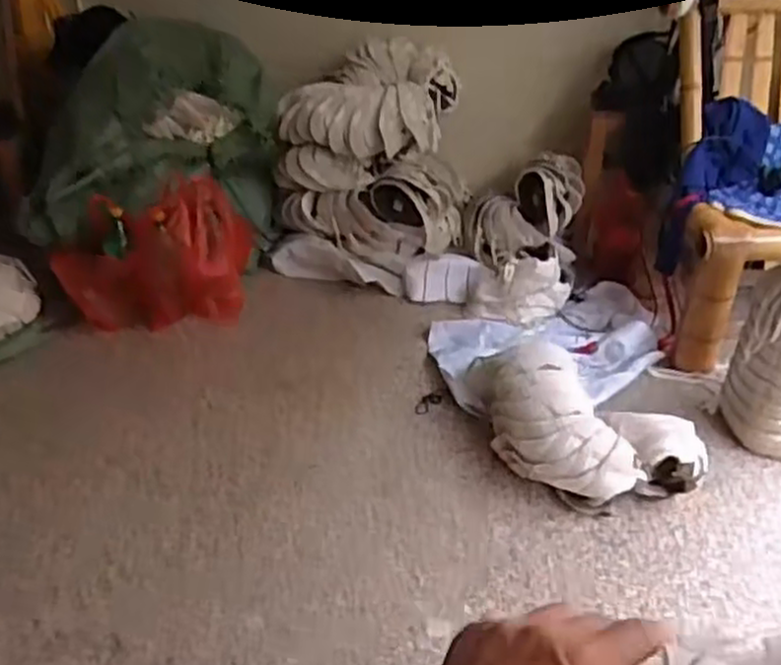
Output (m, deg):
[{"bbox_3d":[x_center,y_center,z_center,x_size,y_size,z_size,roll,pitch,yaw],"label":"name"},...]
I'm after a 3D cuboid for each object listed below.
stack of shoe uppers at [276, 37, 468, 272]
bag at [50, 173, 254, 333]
[{"bbox_3d":[-0.030,-0.454,1.940,0.404,0.420,0.409,15,32,20],"label":"stack of shoe uppers"},{"bbox_3d":[-0.497,-0.164,1.654,0.403,0.265,0.180,-4,31,-14],"label":"bag"}]

